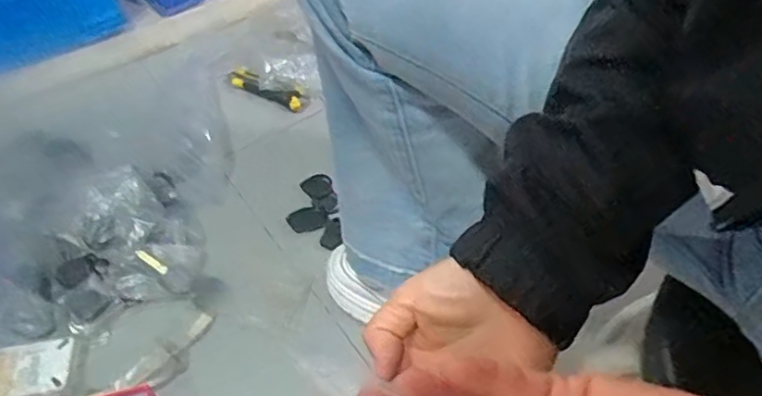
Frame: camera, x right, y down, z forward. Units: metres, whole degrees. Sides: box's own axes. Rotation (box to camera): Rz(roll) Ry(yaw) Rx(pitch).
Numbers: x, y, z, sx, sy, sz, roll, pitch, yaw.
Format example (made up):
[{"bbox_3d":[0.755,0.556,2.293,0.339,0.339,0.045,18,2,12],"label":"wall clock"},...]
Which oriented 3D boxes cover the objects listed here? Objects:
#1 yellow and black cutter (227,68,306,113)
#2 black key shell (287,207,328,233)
[{"bbox_3d":[-0.169,-0.162,0.878,0.127,0.012,0.034,25,55,18],"label":"yellow and black cutter"},{"bbox_3d":[-0.094,0.028,0.754,0.048,0.005,0.035,-24,55,-19],"label":"black key shell"}]

